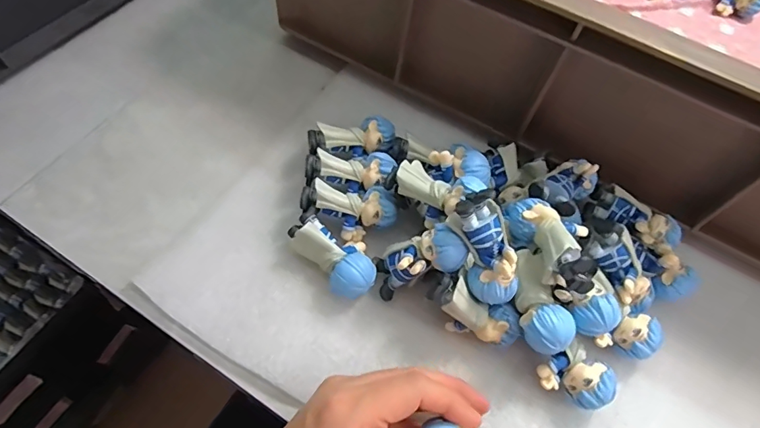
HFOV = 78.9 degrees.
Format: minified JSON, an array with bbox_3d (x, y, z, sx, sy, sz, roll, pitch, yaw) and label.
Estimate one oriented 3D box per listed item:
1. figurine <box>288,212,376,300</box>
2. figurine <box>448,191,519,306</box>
[{"bbox_3d":[-0.027,0.026,0.293,0.061,0.028,0.034,42,67,17],"label":"figurine"},{"bbox_3d":[0.059,0.019,0.253,0.027,0.022,0.061,-15,91,-9],"label":"figurine"}]

